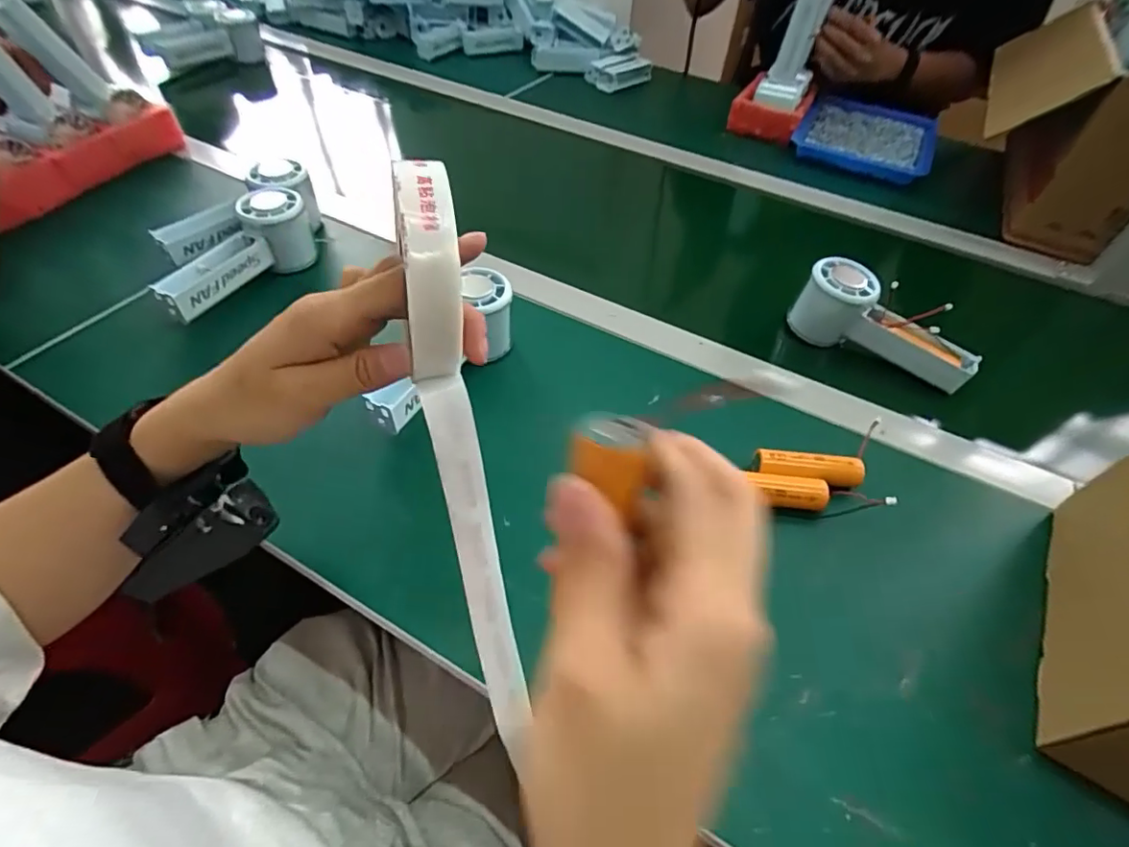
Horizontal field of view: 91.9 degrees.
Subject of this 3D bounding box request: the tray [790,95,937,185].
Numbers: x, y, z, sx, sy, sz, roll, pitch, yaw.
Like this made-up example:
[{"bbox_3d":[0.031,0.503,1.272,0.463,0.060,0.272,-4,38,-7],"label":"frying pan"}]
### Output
[{"bbox_3d":[0.422,-0.400,0.766,0.173,0.034,0.188,25,53,15],"label":"tray"}]

